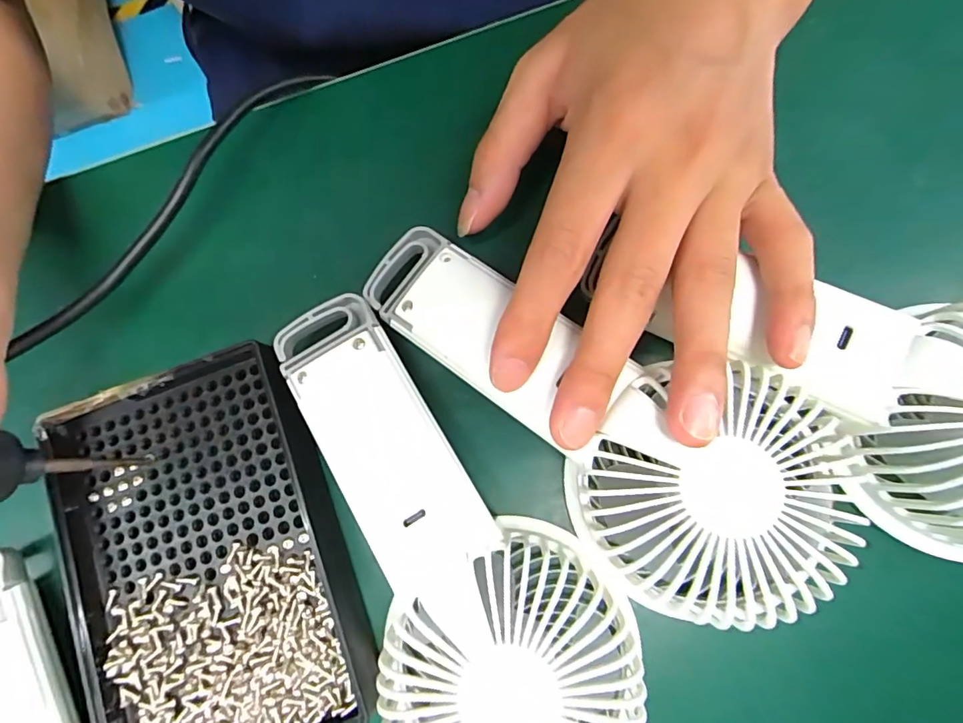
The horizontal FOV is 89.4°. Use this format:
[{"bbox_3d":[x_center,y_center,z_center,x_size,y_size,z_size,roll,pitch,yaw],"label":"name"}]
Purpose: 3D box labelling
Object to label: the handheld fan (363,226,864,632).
[{"bbox_3d":[0.030,0.014,0.172,0.173,0.048,0.069,37,78,18],"label":"handheld fan"}]

